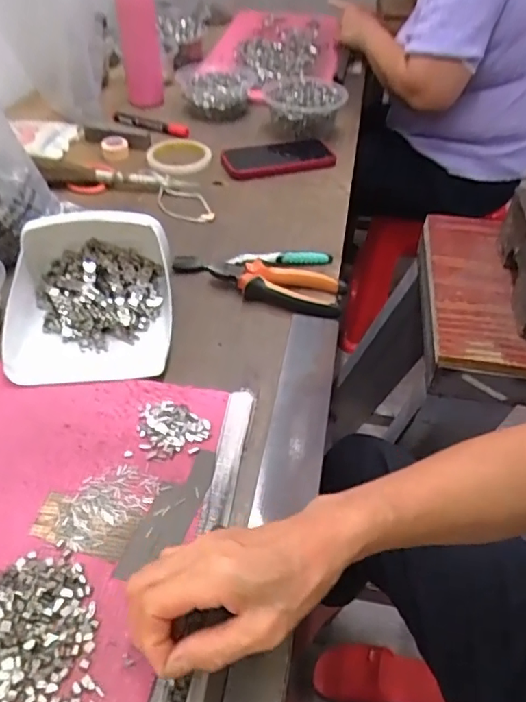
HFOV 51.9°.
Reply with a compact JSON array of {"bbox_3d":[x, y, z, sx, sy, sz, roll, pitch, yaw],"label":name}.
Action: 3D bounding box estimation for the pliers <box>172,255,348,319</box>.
[{"bbox_3d":[-0.006,-0.079,0.601,0.192,0.025,0.055,16,47,12],"label":"pliers"}]

